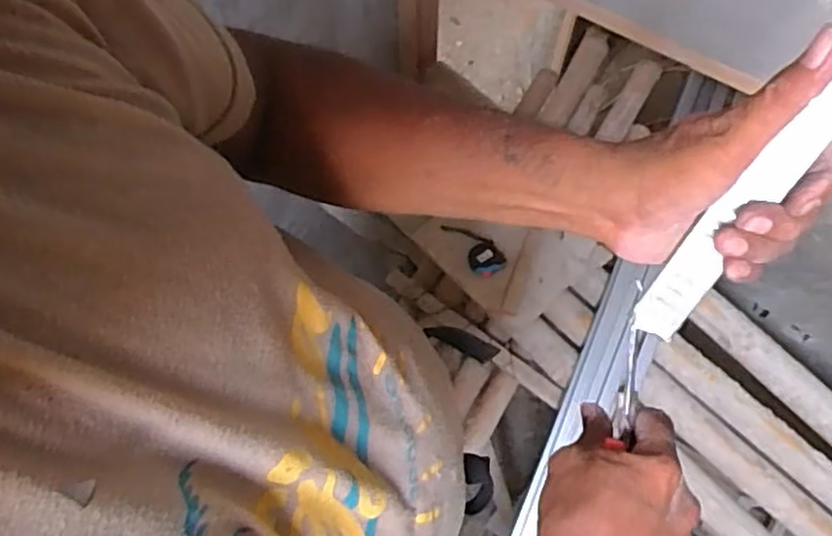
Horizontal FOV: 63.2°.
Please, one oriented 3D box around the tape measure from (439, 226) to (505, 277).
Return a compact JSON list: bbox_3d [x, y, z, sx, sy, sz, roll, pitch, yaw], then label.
[{"bbox_3d":[0.125,-0.047,1.490,0.074,0.047,0.163,-42,74,-13],"label":"tape measure"}]

